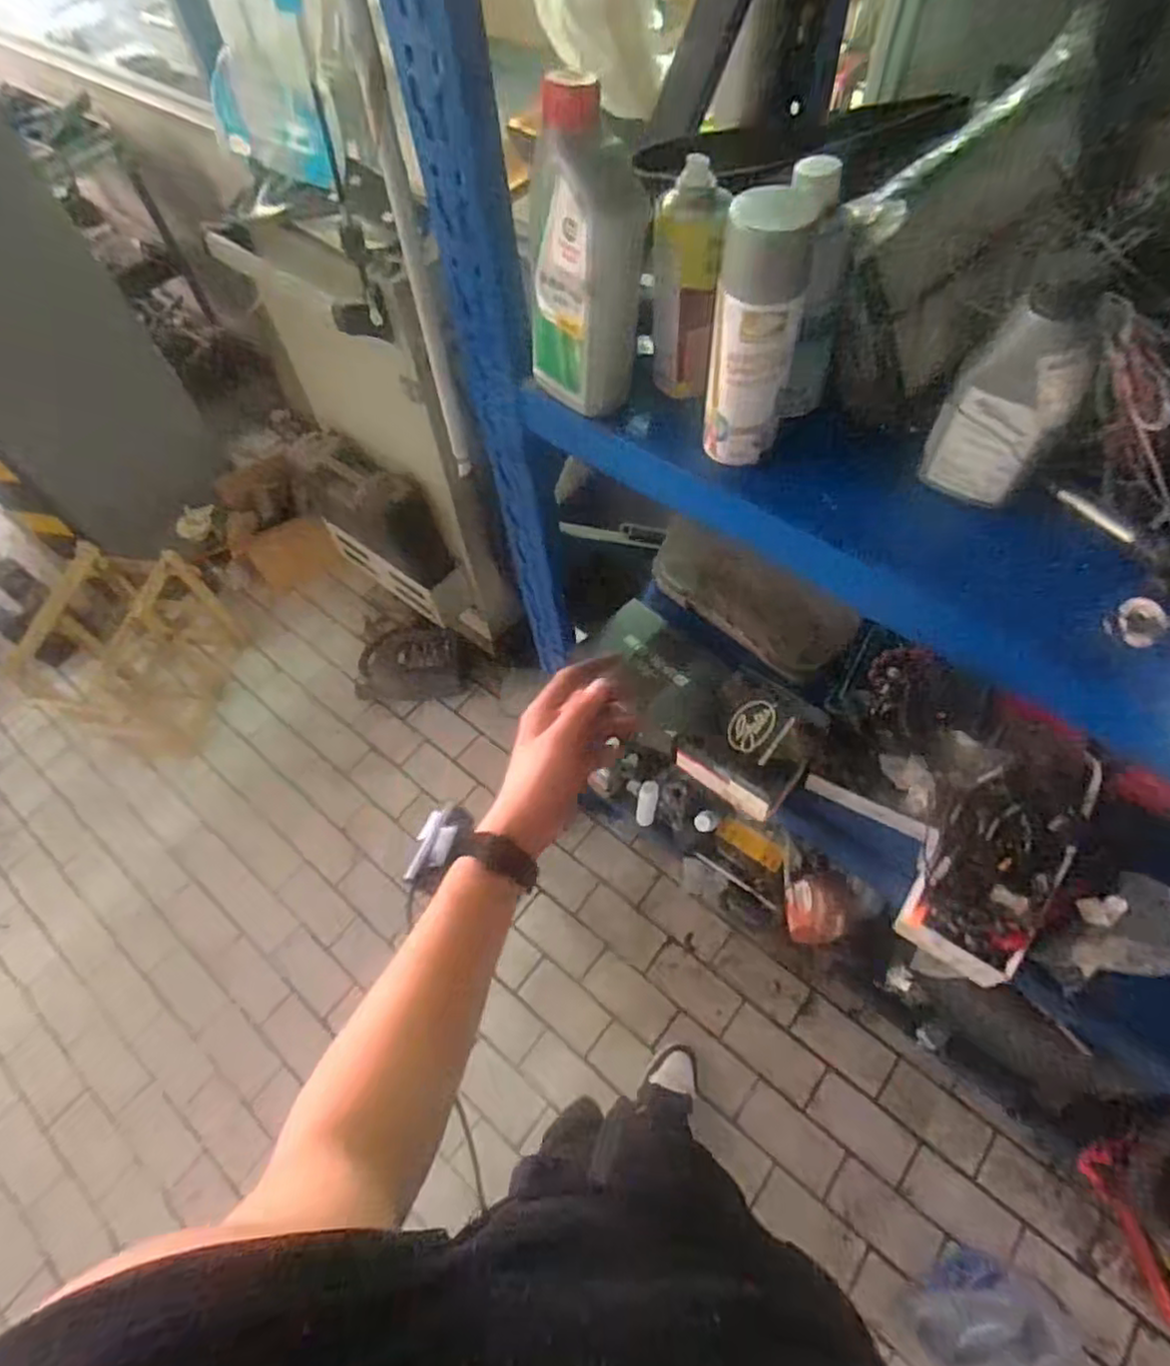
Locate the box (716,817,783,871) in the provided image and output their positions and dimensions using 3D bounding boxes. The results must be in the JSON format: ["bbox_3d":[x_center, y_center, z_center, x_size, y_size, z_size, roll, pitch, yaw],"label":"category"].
[{"bbox_3d":[0.342,0.330,1.428,0.141,0.022,0.053,30,100,20],"label":"box"}]

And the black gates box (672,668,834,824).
[{"bbox_3d":[0.236,0.075,0.988,0.170,0.057,0.186,32,68,20],"label":"black gates box"}]

